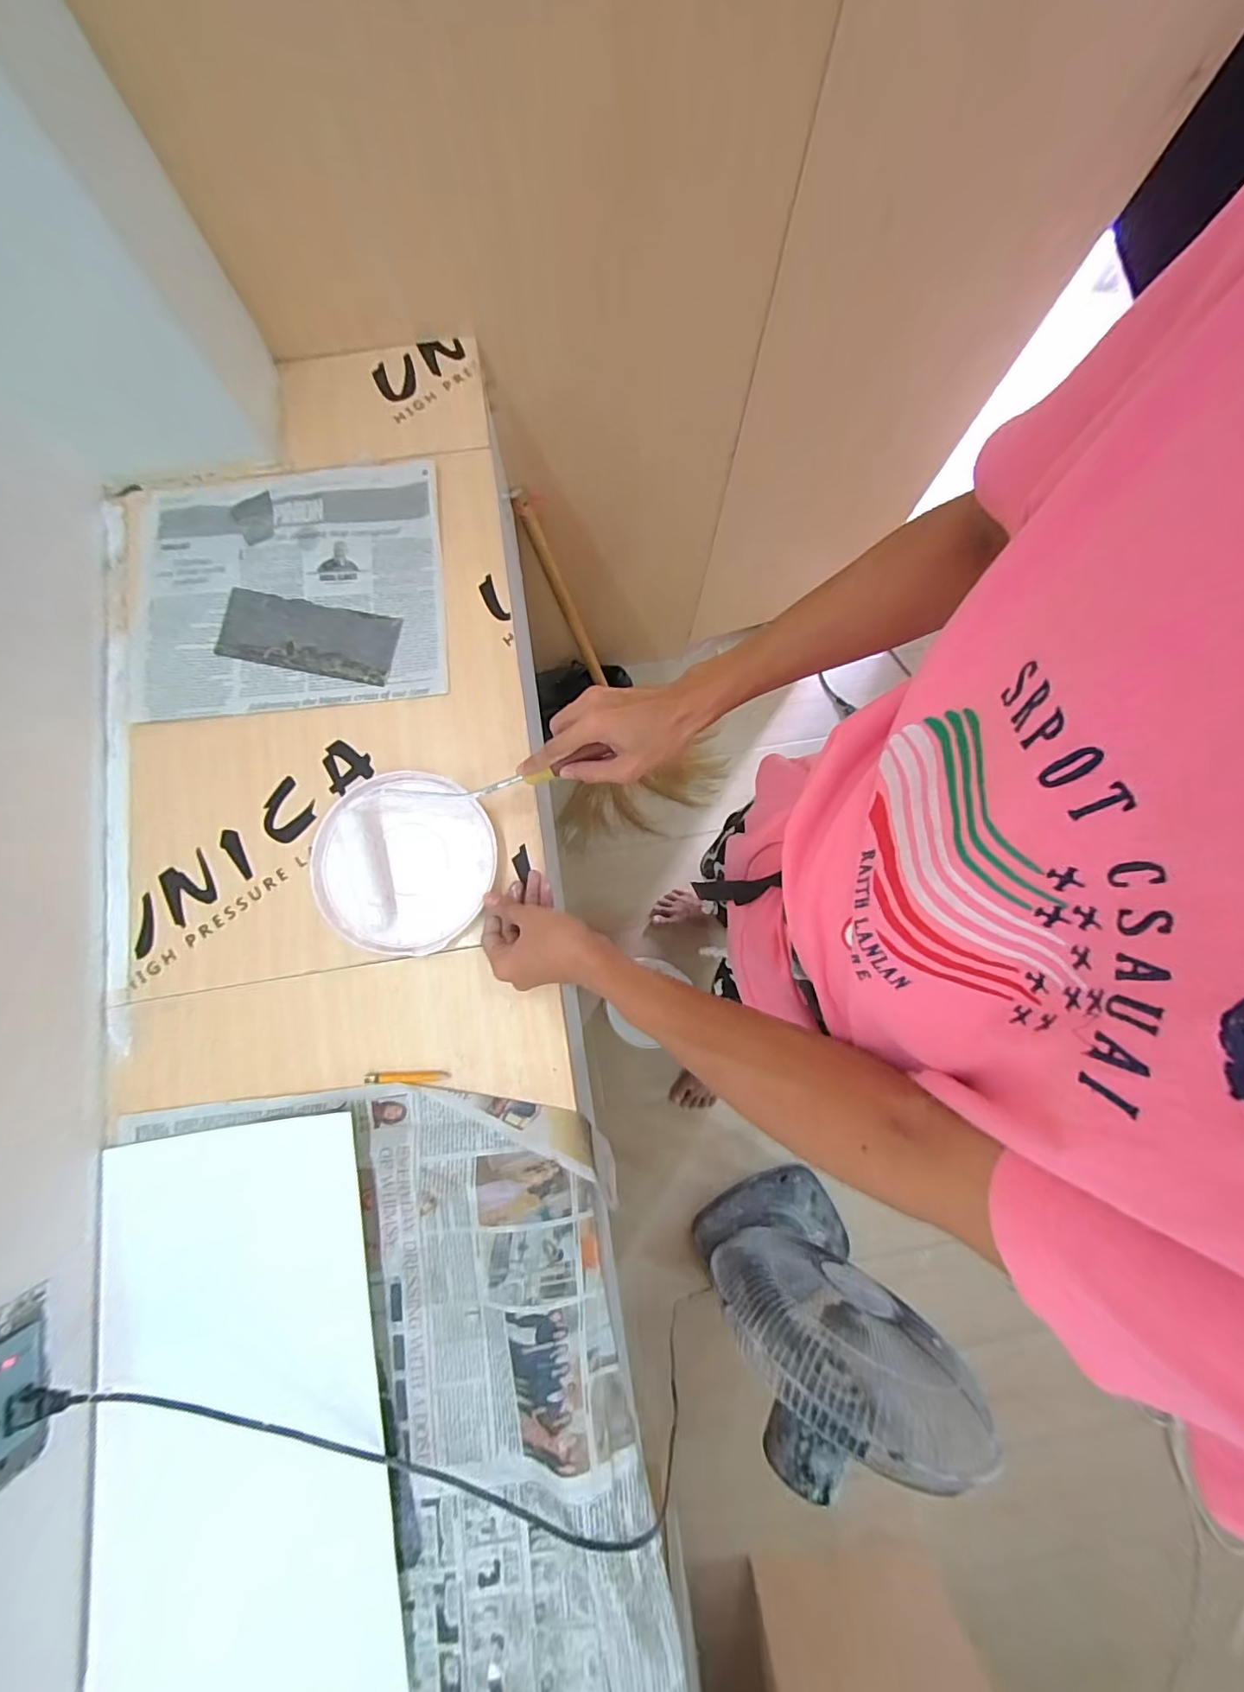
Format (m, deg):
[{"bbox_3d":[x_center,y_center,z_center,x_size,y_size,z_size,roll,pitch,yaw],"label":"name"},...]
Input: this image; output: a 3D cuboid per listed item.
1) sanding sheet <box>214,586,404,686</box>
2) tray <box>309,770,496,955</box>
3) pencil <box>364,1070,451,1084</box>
[{"bbox_3d":[-0.328,-0.220,0.585,0.181,0.004,0.077,11,82,0],"label":"sanding sheet"},{"bbox_3d":[-0.208,0.014,0.531,0.163,0.030,0.167,5,80,1],"label":"tray"},{"bbox_3d":[-0.198,0.212,0.513,0.076,0.005,0.010,-1,80,-1],"label":"pencil"}]

